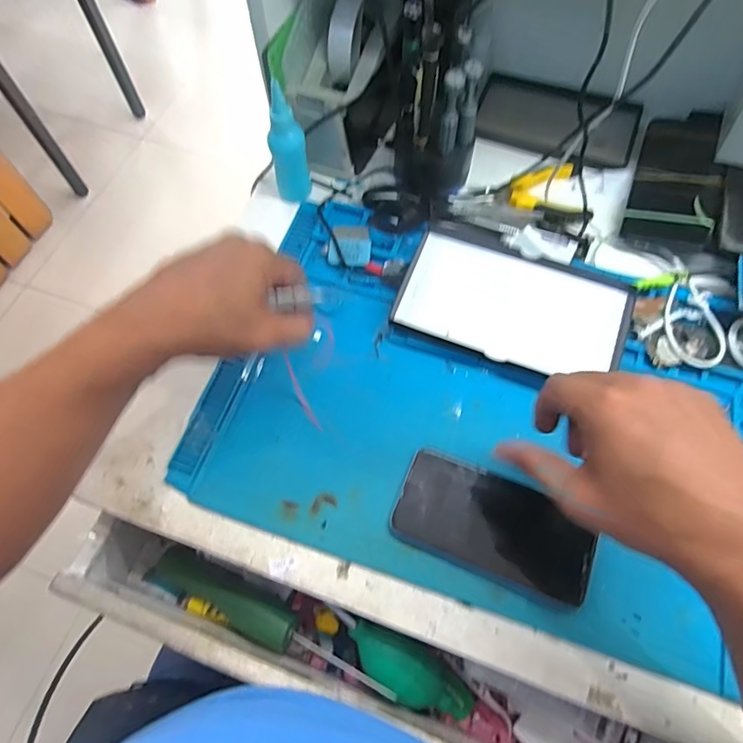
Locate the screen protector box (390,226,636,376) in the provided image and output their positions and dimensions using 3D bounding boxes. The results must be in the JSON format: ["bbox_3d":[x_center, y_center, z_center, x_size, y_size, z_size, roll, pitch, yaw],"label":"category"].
[{"bbox_3d":[0.127,-0.062,0.454,0.192,0.014,0.119,22,67,11],"label":"screen protector box"}]

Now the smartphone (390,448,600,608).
[{"bbox_3d":[0.093,0.116,0.382,0.145,0.012,0.072,21,67,11],"label":"smartphone"}]

